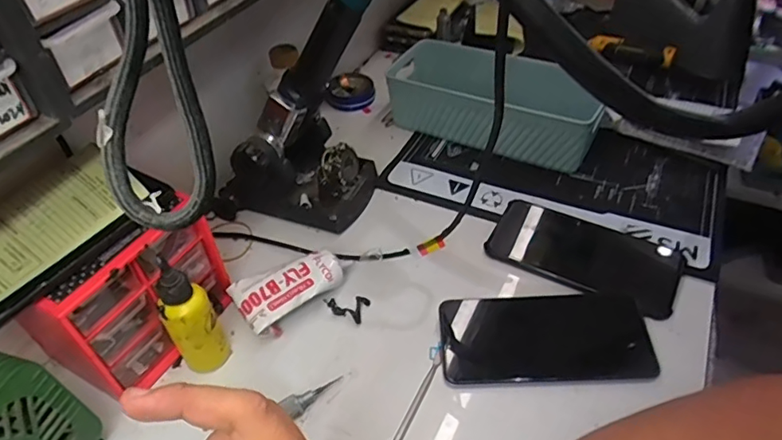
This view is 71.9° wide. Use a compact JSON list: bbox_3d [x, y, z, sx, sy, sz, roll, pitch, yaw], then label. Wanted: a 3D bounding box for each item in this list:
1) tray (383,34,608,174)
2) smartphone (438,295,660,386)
[{"bbox_3d":[0.116,-0.136,0.635,0.258,0.070,0.098,22,50,24],"label":"tray"},{"bbox_3d":[0.124,0.095,0.431,0.164,0.010,0.074,-1,50,0],"label":"smartphone"}]

